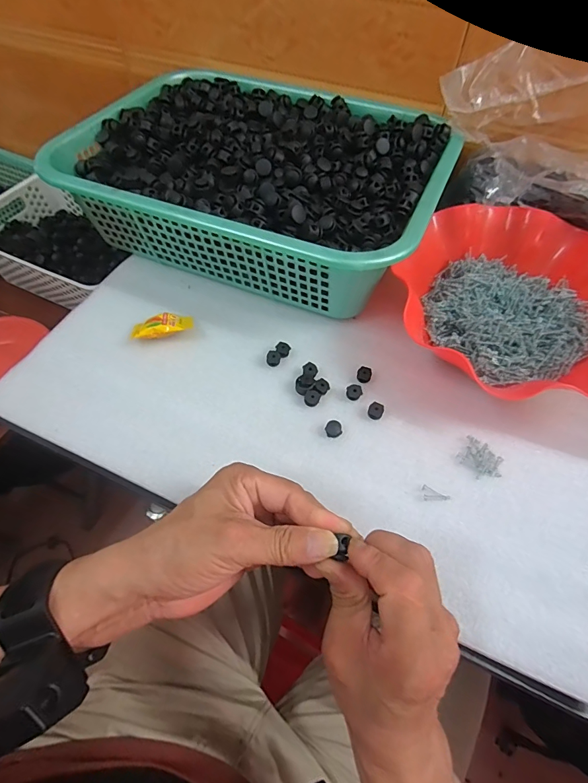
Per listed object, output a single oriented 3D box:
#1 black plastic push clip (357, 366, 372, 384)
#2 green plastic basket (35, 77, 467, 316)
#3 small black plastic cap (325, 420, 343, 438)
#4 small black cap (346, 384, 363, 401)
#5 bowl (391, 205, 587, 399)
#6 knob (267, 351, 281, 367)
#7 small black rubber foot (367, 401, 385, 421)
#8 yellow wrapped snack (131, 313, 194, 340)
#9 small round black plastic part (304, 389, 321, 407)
[{"bbox_3d":[0.065,-0.016,0.371,0.013,0.009,0.014,0,58,0],"label":"black plastic push clip"},{"bbox_3d":[-0.037,-0.244,0.447,0.385,0.082,0.289,21,61,12],"label":"green plastic basket"},{"bbox_3d":[0.034,0.032,0.344,0.014,0.007,0.013,0,58,0],"label":"small black plastic cap"},{"bbox_3d":[0.054,0.000,0.362,0.014,0.007,0.013,0,58,0],"label":"small black cap"},{"bbox_3d":[0.212,-0.093,0.377,0.194,0.055,0.211,0,58,0],"label":"bowl"},{"bbox_3d":[-0.019,-0.031,0.382,0.013,0.010,0.012,-4,58,-3],"label":"knob"},{"bbox_3d":[0.071,0.017,0.352,0.013,0.007,0.014,0,58,0],"label":"small black rubber foot"},{"bbox_3d":[-0.130,-0.064,0.395,0.058,0.016,0.026,-9,59,-6],"label":"yellow wrapped snack"},{"bbox_3d":[0.016,0.006,0.358,0.013,0.008,0.013,0,58,0],"label":"small round black plastic part"}]

